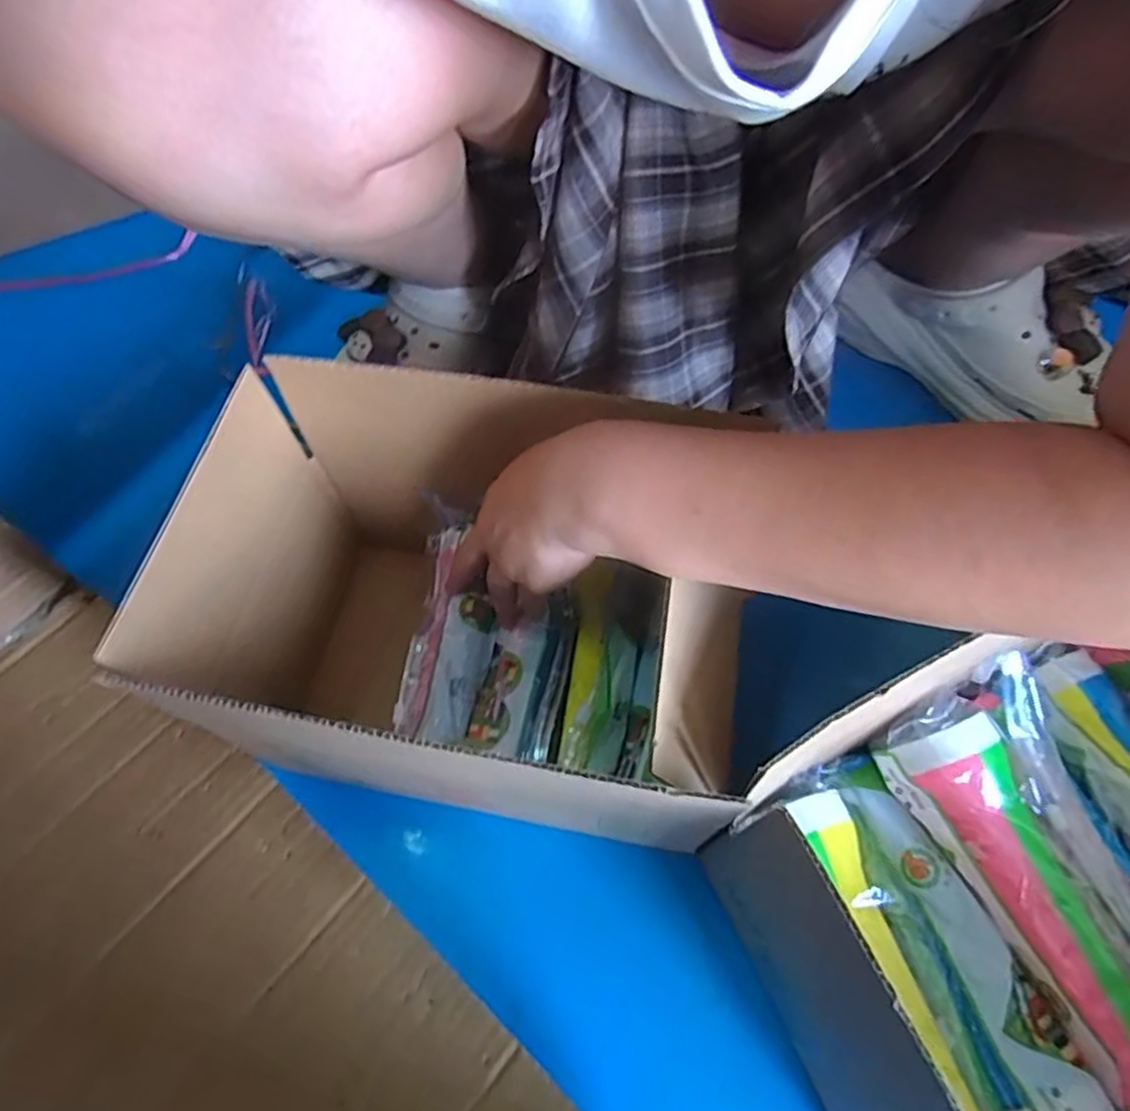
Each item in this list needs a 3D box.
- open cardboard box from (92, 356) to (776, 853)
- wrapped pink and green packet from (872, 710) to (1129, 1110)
[{"bbox_3d":[-0.042,0.041,0.409,0.262,0.220,0.170,8,60,7],"label":"open cardboard box"},{"bbox_3d":[0.209,0.142,0.313,0.054,0.025,0.161,-25,61,-12],"label":"wrapped pink and green packet"}]

